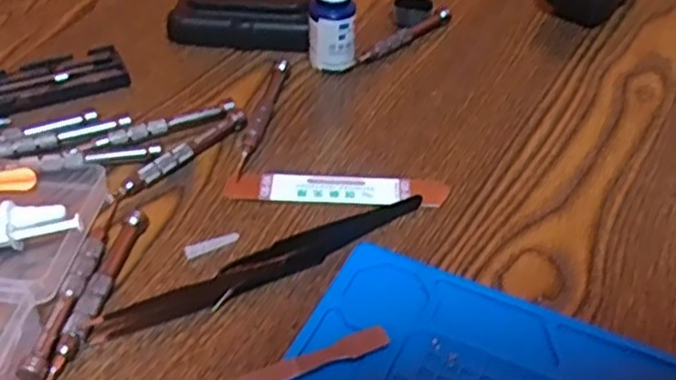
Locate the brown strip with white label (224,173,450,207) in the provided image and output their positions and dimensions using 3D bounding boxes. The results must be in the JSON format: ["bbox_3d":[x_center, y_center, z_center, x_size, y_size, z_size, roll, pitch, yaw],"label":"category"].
[{"bbox_3d":[0.000,-0.001,0.379,0.116,0.004,0.020,2,42,1],"label":"brown strip with white label"}]

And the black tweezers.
[{"bbox_3d":[-0.031,0.034,0.335,0.169,0.009,0.016,-23,48,-25],"label":"black tweezers"}]

